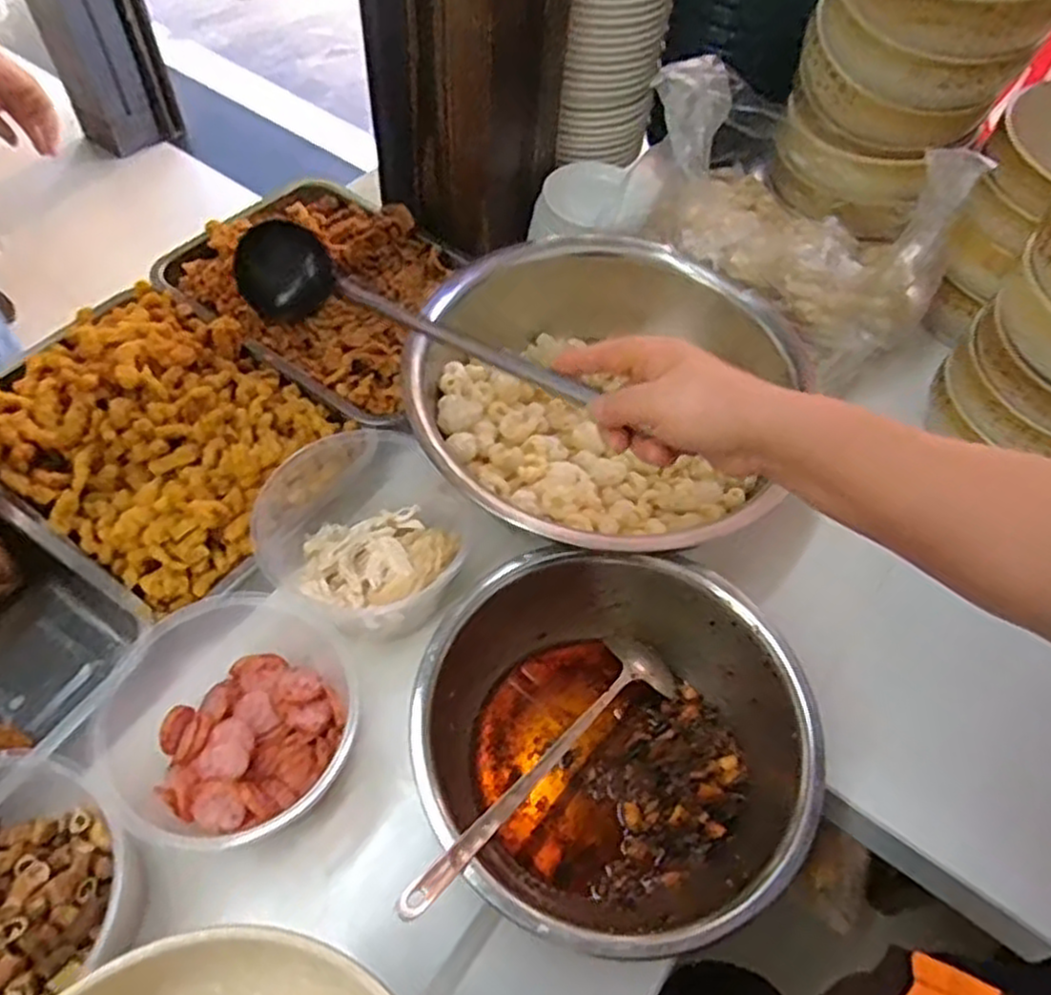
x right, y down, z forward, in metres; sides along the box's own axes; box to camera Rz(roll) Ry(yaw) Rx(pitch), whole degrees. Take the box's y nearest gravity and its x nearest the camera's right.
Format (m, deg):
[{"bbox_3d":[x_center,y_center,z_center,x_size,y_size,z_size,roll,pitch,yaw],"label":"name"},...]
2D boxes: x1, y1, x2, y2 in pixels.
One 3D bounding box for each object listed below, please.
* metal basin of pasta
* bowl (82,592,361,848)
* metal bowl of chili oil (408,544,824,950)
[{"bbox_3d":[0.070,-0.085,0.702,0.324,0.109,0.355,2,56,-3],"label":"metal basin of pasta"},{"bbox_3d":[-0.194,0.165,0.533,0.148,0.107,0.159,2,56,-3],"label":"bowl"},{"bbox_3d":[0.058,0.174,0.548,0.261,0.118,0.252,2,56,-3],"label":"metal bowl of chili oil"}]

